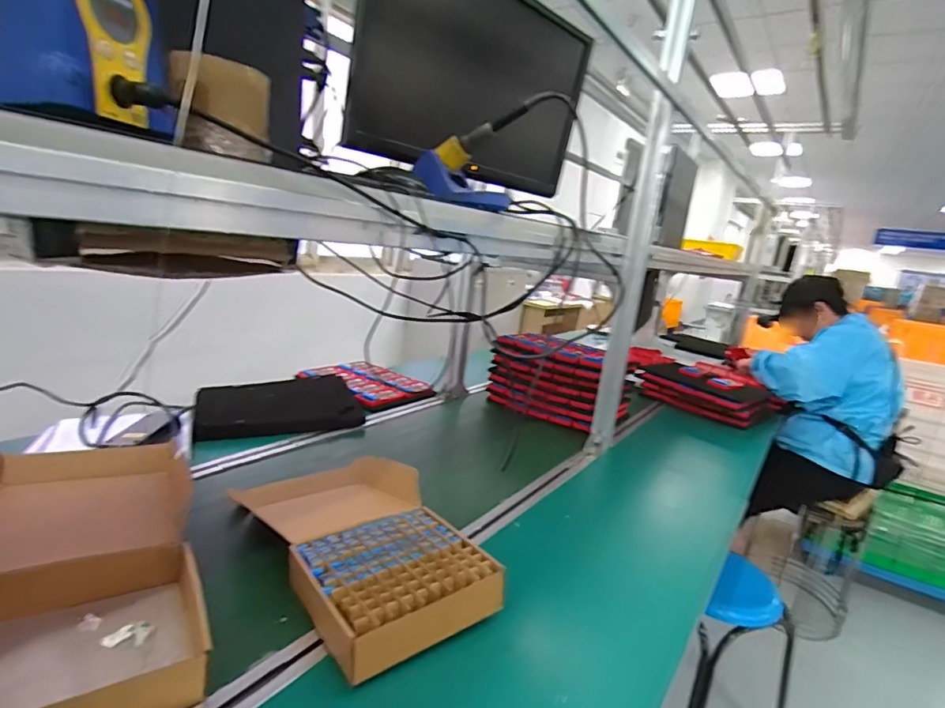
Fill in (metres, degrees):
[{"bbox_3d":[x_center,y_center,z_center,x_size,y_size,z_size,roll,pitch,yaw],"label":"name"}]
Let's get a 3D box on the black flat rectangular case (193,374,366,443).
[{"bbox_3d":[-0.441,0.115,1.118,0.339,0.034,0.292,-1,15,-30],"label":"black flat rectangular case"}]

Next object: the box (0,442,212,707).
[{"bbox_3d":[-0.452,0.230,0.561,0.234,0.089,0.439,-2,16,-34],"label":"box"}]

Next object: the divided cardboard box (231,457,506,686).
[{"bbox_3d":[-0.164,0.245,0.690,0.216,0.070,0.422,-3,17,-37],"label":"divided cardboard box"}]

